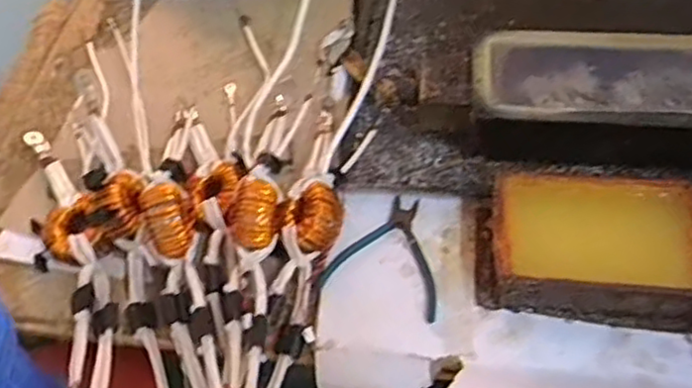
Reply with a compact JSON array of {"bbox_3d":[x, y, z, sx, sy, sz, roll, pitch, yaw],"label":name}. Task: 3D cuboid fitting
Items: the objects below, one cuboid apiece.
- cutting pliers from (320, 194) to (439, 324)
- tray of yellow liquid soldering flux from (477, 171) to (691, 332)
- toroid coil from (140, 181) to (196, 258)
[{"bbox_3d":[0.050,0.060,0.716,0.125,0.009,0.128,16,57,15],"label":"cutting pliers"},{"bbox_3d":[0.253,0.053,0.672,0.226,0.075,0.132,4,54,7],"label":"tray of yellow liquid soldering flux"},{"bbox_3d":[-0.183,0.034,0.712,0.050,0.072,0.071,-21,55,-11],"label":"toroid coil"}]

